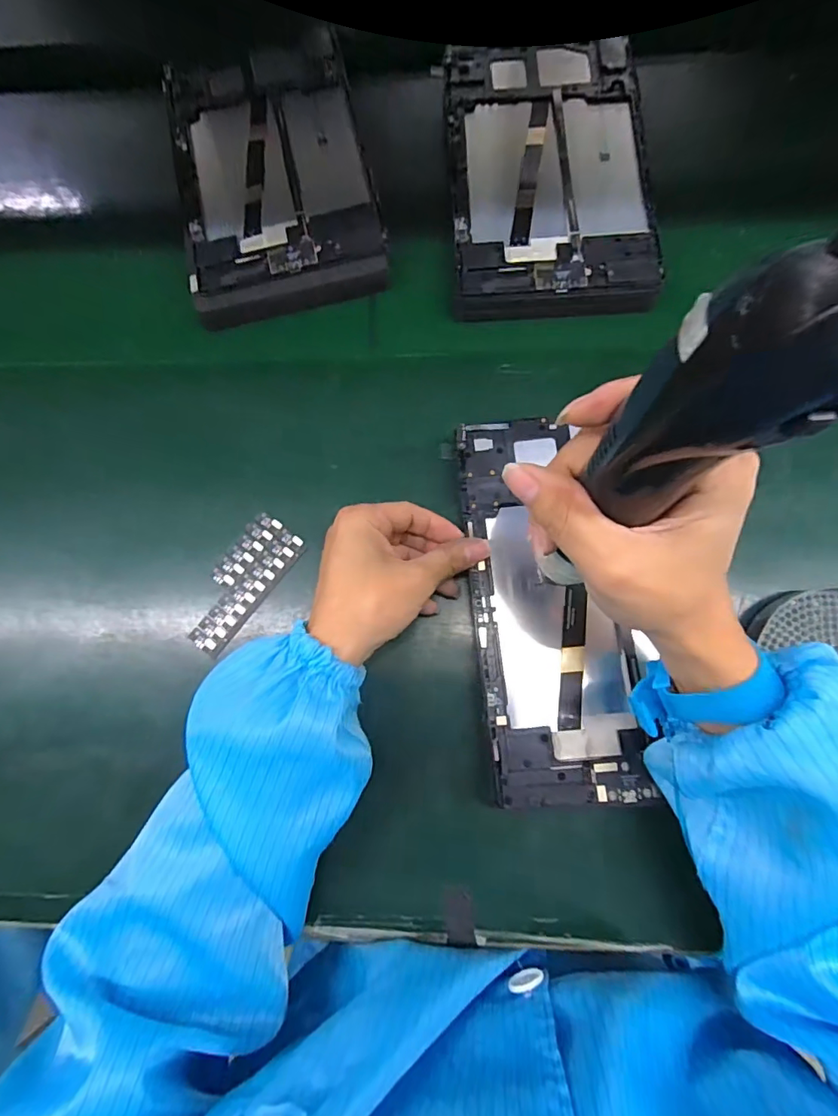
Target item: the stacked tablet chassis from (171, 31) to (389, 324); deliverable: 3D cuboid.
[{"bbox_3d":[-0.117,-0.305,0.408,0.150,0.038,0.226,-12,76,-1],"label":"stacked tablet chassis"}]

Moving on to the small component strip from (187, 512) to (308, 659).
[{"bbox_3d":[-0.125,0.017,0.348,0.041,0.008,0.098,37,80,10],"label":"small component strip"}]

